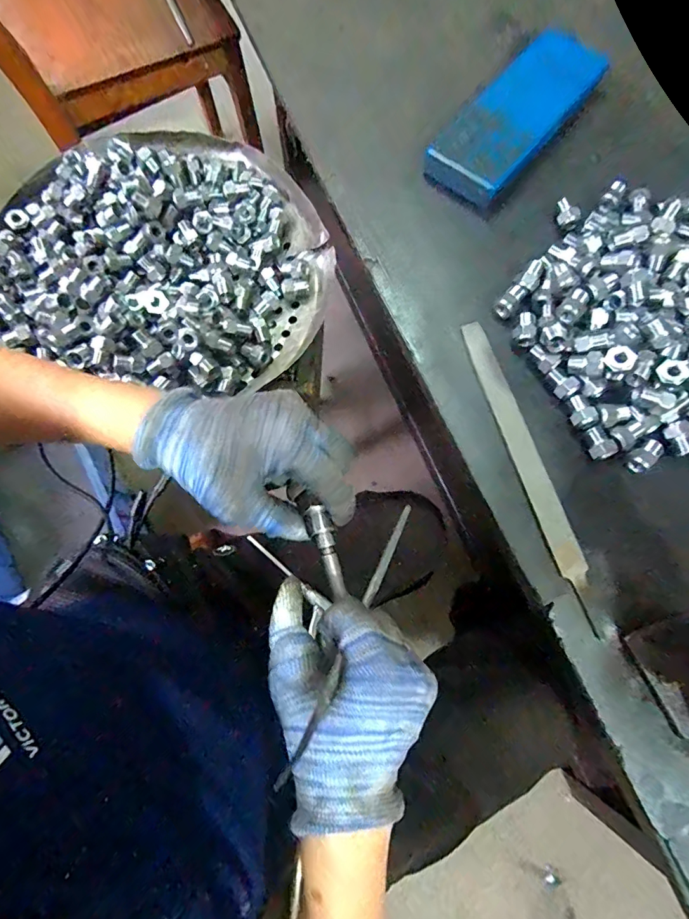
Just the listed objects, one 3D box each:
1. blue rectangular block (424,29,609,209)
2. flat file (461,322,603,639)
[{"bbox_3d":[0.189,-0.374,0.502,0.093,0.032,0.243,41,79,10],"label":"blue rectangular block"},{"bbox_3d":[0.164,0.002,0.405,0.023,0.005,0.286,-16,75,-4],"label":"flat file"}]

